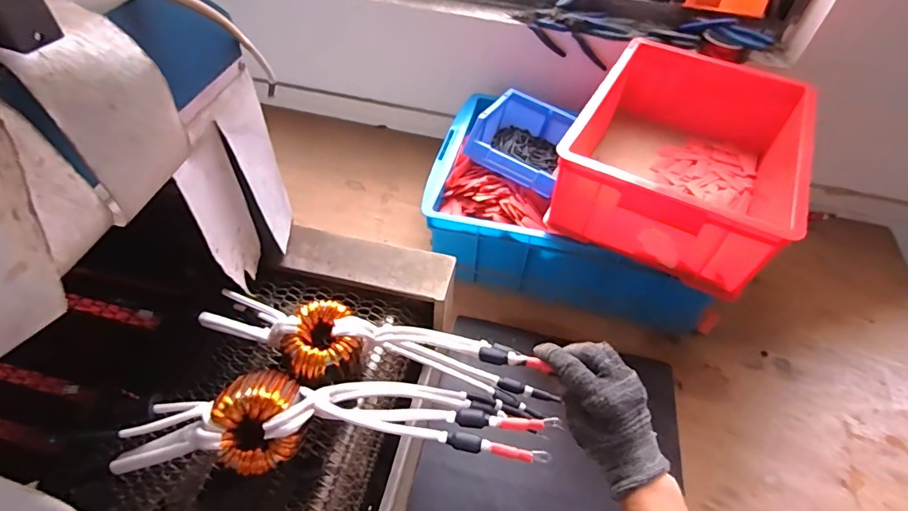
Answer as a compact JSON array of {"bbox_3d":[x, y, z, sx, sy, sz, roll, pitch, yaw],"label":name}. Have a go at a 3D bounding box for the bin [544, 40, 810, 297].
[{"bbox_3d":[0.371,-0.169,0.757,0.307,0.147,0.420,25,53,16],"label":"bin"}]

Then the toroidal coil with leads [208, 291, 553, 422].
[{"bbox_3d":[-0.073,0.094,0.472,0.360,0.113,0.079,14,50,-5],"label":"toroidal coil with leads"}]

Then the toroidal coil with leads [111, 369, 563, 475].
[{"bbox_3d":[-0.105,0.151,0.424,0.370,0.081,0.089,2,50,-3],"label":"toroidal coil with leads"}]

